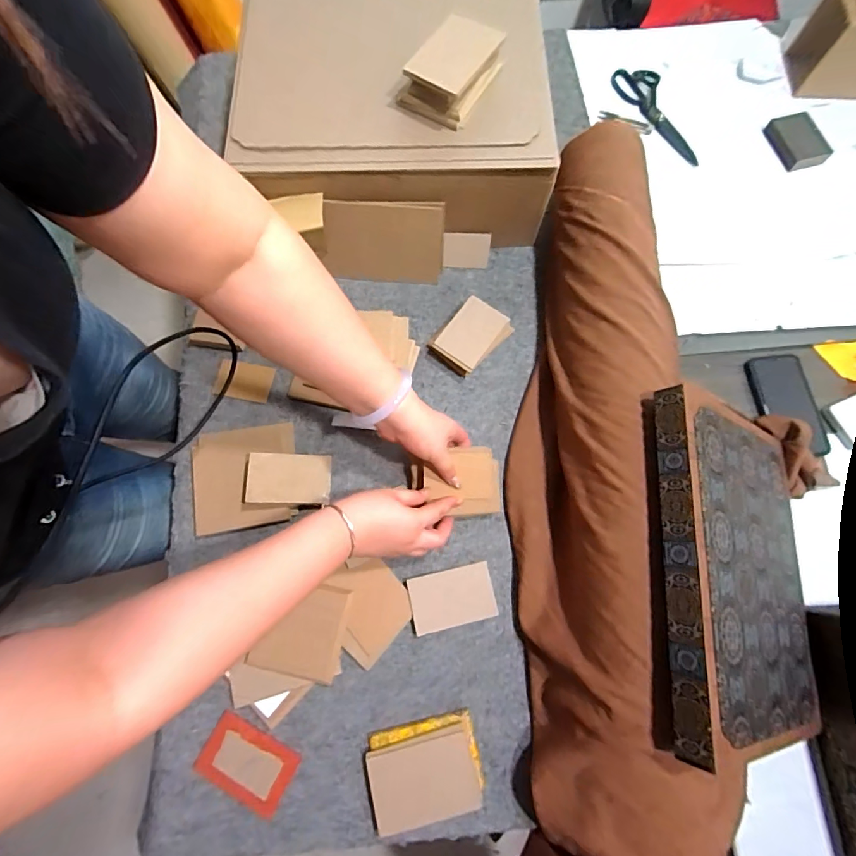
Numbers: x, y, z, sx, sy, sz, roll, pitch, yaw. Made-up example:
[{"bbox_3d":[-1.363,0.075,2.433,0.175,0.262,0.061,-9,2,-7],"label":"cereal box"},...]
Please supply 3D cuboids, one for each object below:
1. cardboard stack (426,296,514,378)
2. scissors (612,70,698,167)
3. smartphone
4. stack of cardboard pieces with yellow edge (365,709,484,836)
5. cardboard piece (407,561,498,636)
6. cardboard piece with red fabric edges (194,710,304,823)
[{"bbox_3d":[0.064,-0.138,0.648,0.084,0.038,0.112,43,78,11],"label":"cardboard stack"},{"bbox_3d":[0.435,-0.577,0.790,0.077,0.016,0.237,-28,76,-8],"label":"scissors"},{"bbox_3d":[0.547,-0.036,0.651,0.086,0.013,0.158,-9,74,-3],"label":"smartphone"},{"bbox_3d":[-0.003,0.404,0.510,0.130,0.022,0.097,-11,74,-3],"label":"stack of cardboard pieces with yellow edge"},{"bbox_3d":[0.033,0.223,0.568,0.108,0.011,0.069,-12,75,-4],"label":"cardboard piece"},{"bbox_3d":[-0.218,0.405,0.522,0.111,0.008,0.070,26,76,7],"label":"cardboard piece with red fabric edges"}]

